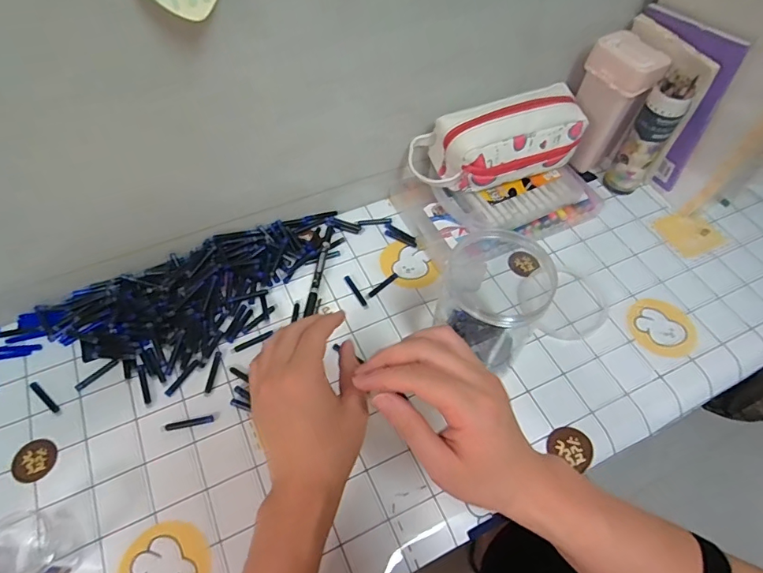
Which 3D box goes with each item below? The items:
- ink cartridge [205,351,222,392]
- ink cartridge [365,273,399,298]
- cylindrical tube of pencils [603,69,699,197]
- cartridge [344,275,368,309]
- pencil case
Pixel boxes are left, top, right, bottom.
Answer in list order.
[{"bbox_3d":[-0.184,0.093,0.512,0.008,0.004,0.048,4,56,-1],"label":"ink cartridge"},{"bbox_3d":[0.001,-0.002,0.575,0.052,0.004,0.007,-39,66,-25],"label":"ink cartridge"},{"bbox_3d":[0.358,-0.198,0.631,0.047,0.168,0.044,2,56,-2],"label":"cylindrical tube of pencils"},{"bbox_3d":[-0.030,0.007,0.570,0.007,0.005,0.049,-27,62,-20],"label":"cartridge"},{"bbox_3d":[0.147,-0.182,0.590,0.214,0.094,0.090,-11,57,-9],"label":"pencil case"}]

